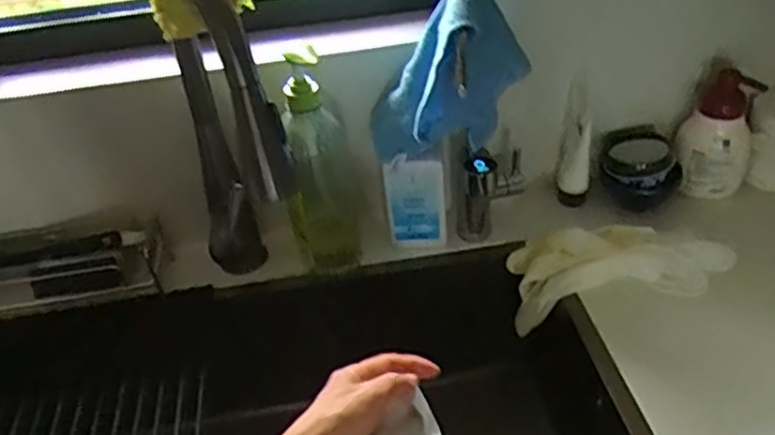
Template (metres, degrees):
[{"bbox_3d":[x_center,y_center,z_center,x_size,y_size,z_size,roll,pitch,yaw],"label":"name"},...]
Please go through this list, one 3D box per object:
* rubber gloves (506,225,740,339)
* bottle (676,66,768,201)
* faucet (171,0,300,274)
[{"bbox_3d":[0.262,0.072,0.797,0.238,0.090,0.085,0,37,7],"label":"rubber gloves"},{"bbox_3d":[0.391,-0.093,0.828,0.085,0.148,0.058,11,39,20],"label":"bottle"},{"bbox_3d":[-0.147,-0.062,0.672,0.084,0.353,0.224,-17,38,-16],"label":"faucet"}]

